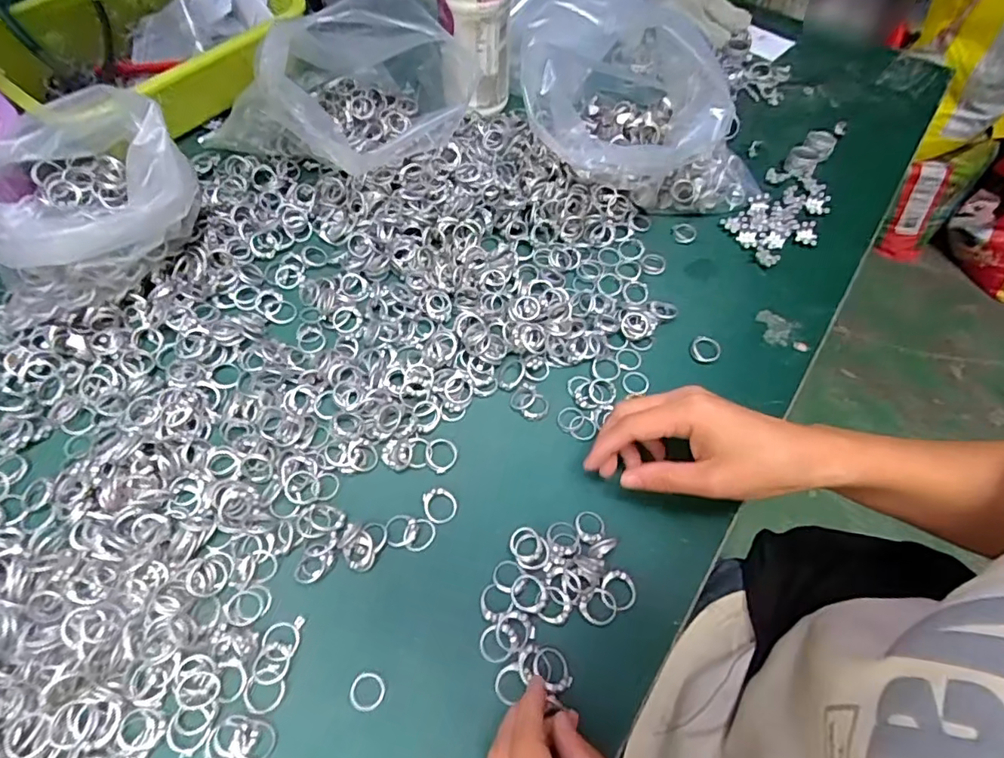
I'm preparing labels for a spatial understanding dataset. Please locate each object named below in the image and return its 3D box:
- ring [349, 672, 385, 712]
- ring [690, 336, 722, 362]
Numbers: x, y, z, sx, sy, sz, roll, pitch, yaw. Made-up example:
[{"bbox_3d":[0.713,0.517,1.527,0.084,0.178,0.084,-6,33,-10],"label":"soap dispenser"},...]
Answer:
[{"bbox_3d":[-0.075,0.173,0.309,0.019,0.004,0.019,1,60,-2],"label":"ring"},{"bbox_3d":[0.159,-0.023,0.433,0.022,0.006,0.023,1,60,-2],"label":"ring"}]

